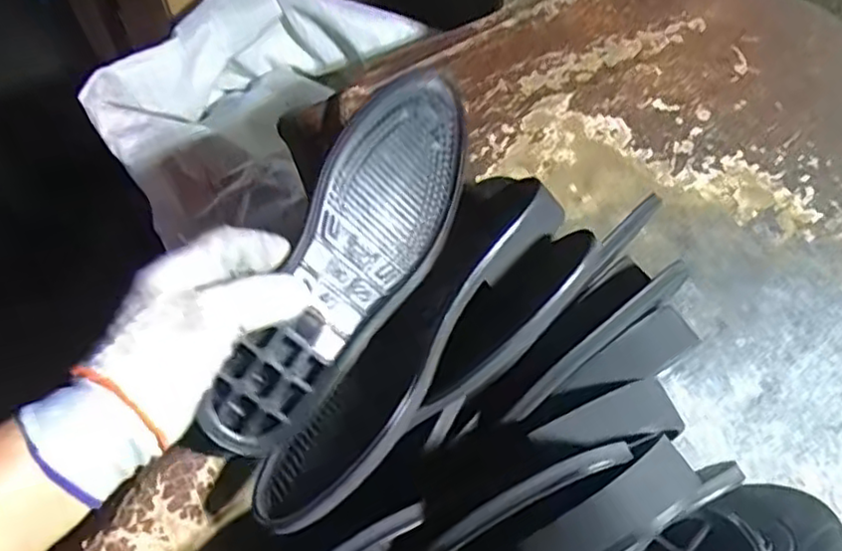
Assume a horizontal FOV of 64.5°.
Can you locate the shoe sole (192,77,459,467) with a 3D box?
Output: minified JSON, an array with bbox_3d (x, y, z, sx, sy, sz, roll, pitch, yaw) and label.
[{"bbox_3d":[-0.041,-0.010,0.436,0.087,0.021,0.270,28,79,-21],"label":"shoe sole"}]

